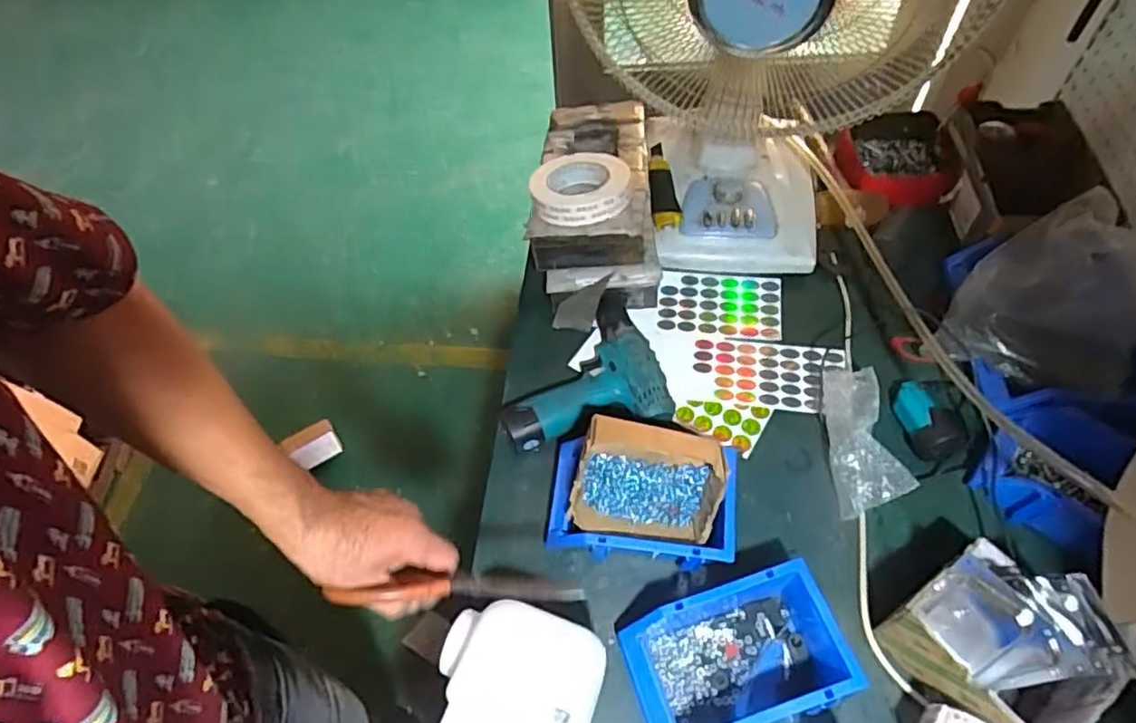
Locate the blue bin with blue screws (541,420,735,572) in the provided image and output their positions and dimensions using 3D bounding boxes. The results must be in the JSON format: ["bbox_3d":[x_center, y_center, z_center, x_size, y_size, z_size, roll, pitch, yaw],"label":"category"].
[{"bbox_3d":[0.071,0.135,0.646,0.181,0.118,0.108,6,56,7],"label":"blue bin with blue screws"}]

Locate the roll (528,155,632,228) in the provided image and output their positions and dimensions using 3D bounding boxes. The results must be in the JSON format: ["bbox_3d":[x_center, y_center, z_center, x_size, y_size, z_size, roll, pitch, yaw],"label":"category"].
[{"bbox_3d":[0.016,-0.224,0.825,0.122,0.031,0.120,-1,56,2],"label":"roll"}]

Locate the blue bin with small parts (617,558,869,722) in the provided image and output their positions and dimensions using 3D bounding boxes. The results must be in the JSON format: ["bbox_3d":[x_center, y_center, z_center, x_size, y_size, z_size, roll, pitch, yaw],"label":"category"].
[{"bbox_3d":[0.152,0.270,0.586,0.189,0.078,0.116,-15,56,-7],"label":"blue bin with small parts"}]

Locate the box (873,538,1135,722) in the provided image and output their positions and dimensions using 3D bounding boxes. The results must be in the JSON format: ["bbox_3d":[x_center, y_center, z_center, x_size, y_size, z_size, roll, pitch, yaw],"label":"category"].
[{"bbox_3d":[0.372,0.243,0.555,0.124,0.113,0.139,-28,59,-16],"label":"box"}]

